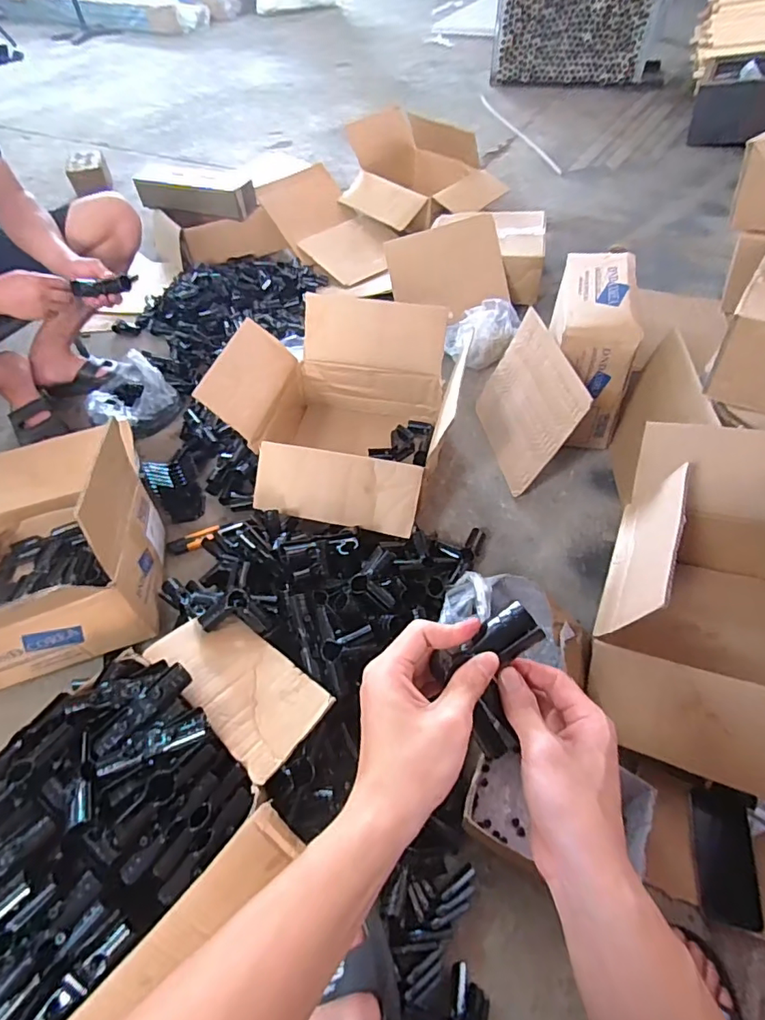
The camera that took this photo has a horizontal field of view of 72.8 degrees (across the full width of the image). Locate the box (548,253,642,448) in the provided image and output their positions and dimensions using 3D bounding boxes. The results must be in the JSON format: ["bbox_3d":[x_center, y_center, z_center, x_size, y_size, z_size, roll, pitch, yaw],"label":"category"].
[{"bbox_3d":[0.430,-0.351,1.100,0.155,0.253,0.337,7,53,9],"label":"box"}]

